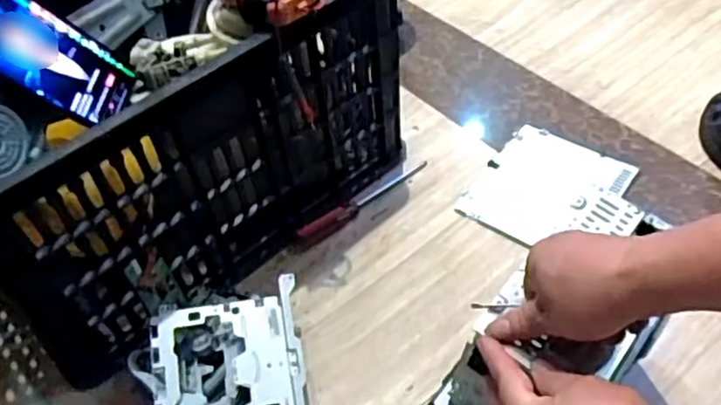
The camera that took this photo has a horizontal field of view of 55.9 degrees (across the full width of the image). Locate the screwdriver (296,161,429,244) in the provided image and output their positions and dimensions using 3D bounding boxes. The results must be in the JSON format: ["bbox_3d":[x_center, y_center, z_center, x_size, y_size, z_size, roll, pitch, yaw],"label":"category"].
[{"bbox_3d":[0.007,-0.003,0.844,0.192,0.018,0.021,-32,54,-19],"label":"screwdriver"}]

